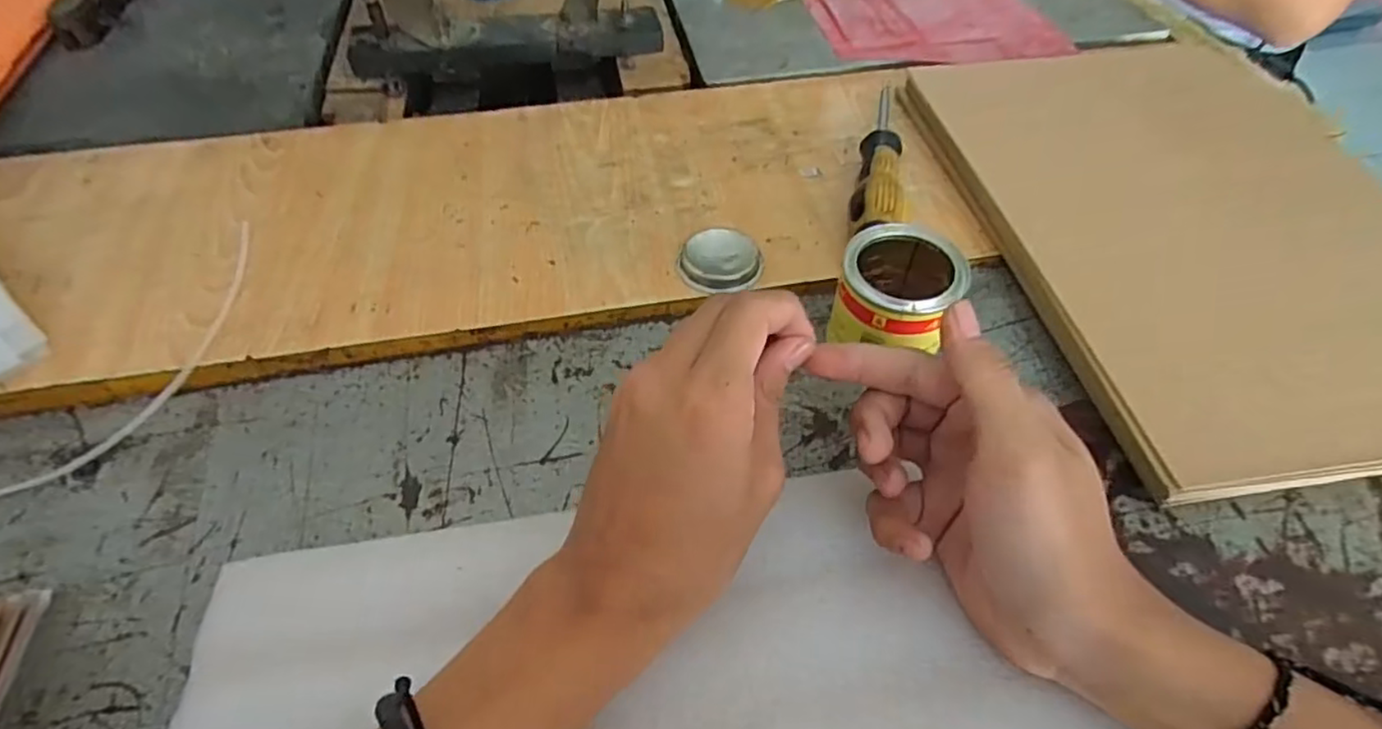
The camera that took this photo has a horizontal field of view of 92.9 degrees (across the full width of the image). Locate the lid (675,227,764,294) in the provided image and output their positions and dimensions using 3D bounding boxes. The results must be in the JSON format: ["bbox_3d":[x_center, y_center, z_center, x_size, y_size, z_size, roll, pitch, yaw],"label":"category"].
[{"bbox_3d":[0.016,-0.058,0.375,0.045,0.012,0.042,0,52,0],"label":"lid"}]

